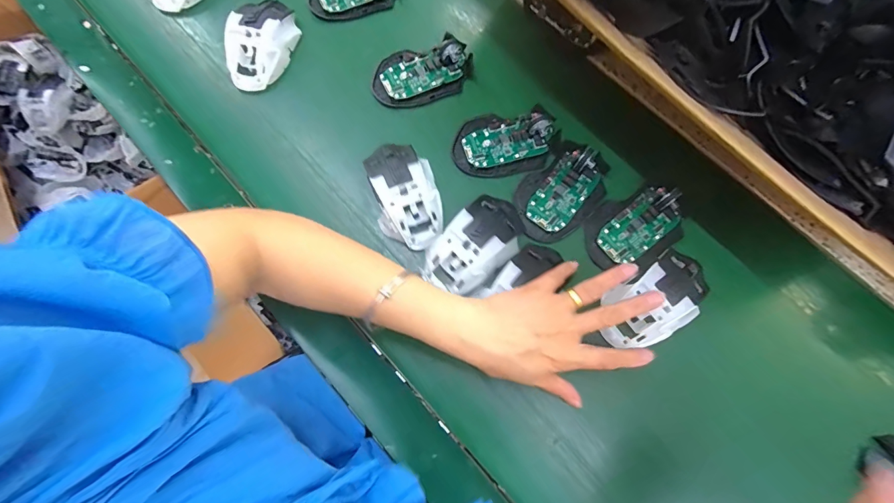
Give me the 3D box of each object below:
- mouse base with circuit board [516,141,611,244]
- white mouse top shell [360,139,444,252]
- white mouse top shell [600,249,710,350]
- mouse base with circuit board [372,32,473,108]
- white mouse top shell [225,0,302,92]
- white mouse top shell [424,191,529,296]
[{"bbox_3d":[0.120,-0.065,0.408,0.115,0.025,0.072,-41,78,-12],"label":"mouse base with circuit board"},{"bbox_3d":[-0.044,-0.061,0.404,0.063,0.033,0.118,-15,74,-5],"label":"white mouse top shell"},{"bbox_3d":[0.199,0.047,0.373,0.110,0.035,0.060,-34,77,-10],"label":"white mouse top shell"},{"bbox_3d":[-0.028,-0.207,0.449,0.113,0.024,0.067,-13,74,-5],"label":"mouse base with circuit board"},{"bbox_3d":[-0.213,-0.240,0.455,0.062,0.040,0.113,16,74,4],"label":"white mouse top shell"},{"bbox_3d":[0.030,-0.008,0.386,0.109,0.032,0.063,-43,78,-12],"label":"white mouse top shell"}]

